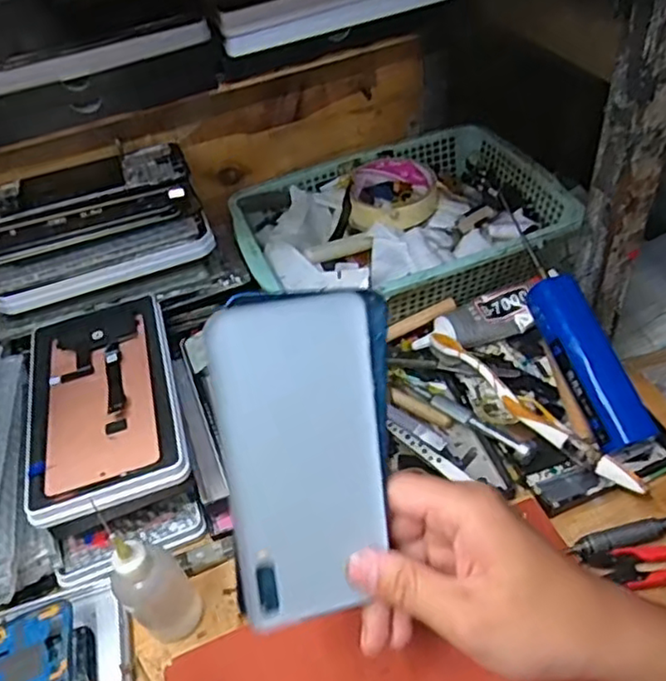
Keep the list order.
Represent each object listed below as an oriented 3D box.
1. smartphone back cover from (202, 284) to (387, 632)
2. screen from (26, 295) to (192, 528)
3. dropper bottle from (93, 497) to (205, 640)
[{"bbox_3d":[-0.010,0.055,0.298,0.080,0.155,0.008,-8,13,-11],"label":"smartphone back cover"},{"bbox_3d":[-0.165,0.037,0.457,0.103,0.015,0.181,-17,47,-7],"label":"screen"},{"bbox_3d":[-0.103,0.132,0.357,0.034,0.100,0.034,-34,51,-22],"label":"dropper bottle"}]

